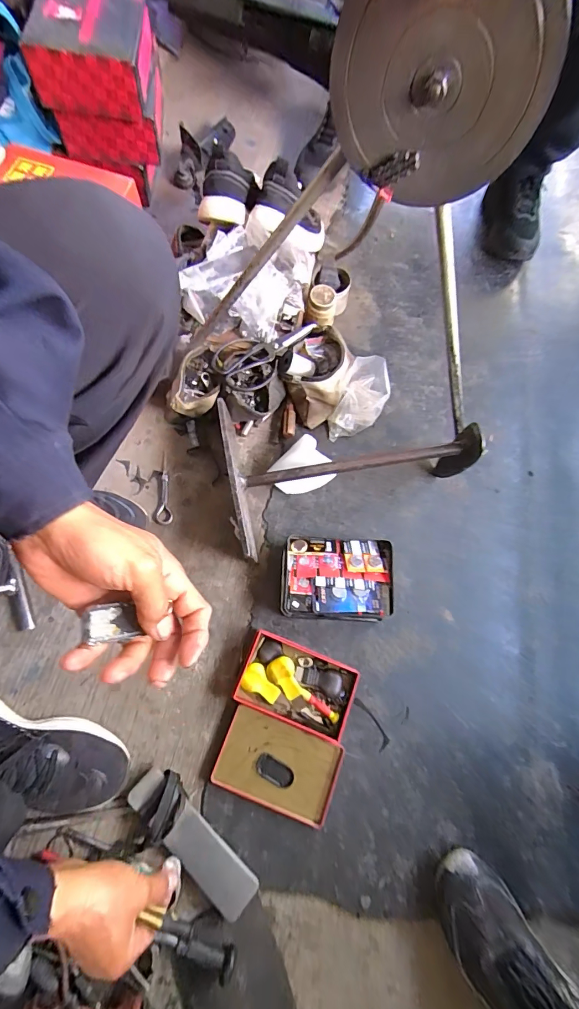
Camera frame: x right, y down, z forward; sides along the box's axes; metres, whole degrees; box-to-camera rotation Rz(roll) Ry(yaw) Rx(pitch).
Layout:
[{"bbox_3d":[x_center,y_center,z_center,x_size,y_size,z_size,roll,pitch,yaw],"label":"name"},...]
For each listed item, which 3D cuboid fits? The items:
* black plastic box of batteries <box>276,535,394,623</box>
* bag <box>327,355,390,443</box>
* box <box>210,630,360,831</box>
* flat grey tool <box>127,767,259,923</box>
[{"bbox_3d":[0.073,0.113,0.607,0.166,0.049,0.119,4,72,-1],"label":"black plastic box of batteries"},{"bbox_3d":[0.123,-0.176,0.682,0.077,0.088,0.130,25,73,6],"label":"bag"},{"bbox_3d":[-0.003,0.304,0.546,0.165,0.034,0.204,20,72,5],"label":"box"},{"bbox_3d":[-0.125,0.430,0.509,0.196,0.009,0.049,43,59,7],"label":"flat grey tool"}]

